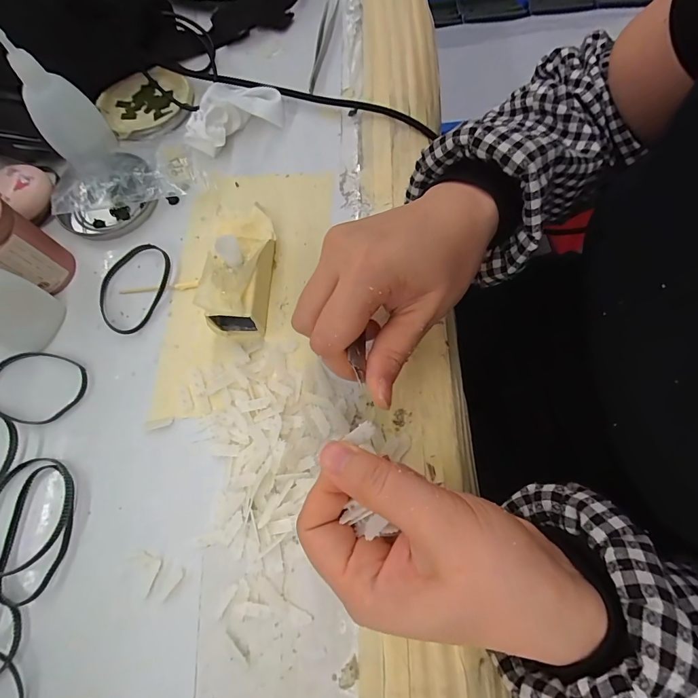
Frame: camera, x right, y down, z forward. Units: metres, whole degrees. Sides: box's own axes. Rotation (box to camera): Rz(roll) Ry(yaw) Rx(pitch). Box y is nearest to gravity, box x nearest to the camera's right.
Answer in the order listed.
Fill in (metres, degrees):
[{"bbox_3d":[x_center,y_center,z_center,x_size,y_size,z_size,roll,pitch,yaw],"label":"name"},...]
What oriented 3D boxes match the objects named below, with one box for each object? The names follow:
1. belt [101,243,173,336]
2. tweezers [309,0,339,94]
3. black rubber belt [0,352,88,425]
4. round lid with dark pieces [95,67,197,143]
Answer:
[{"bbox_3d":[-0.158,-0.047,0.280,0.048,0.009,0.071,18,71,8],"label":"belt"},{"bbox_3d":[-0.024,-0.286,0.359,0.013,0.004,0.119,7,70,5],"label":"tweezers"},{"bbox_3d":[-0.211,0.025,0.257,0.069,0.004,0.048,16,71,8],"label":"black rubber belt"},{"bbox_3d":[-0.176,-0.215,0.340,0.076,0.015,0.077,-1,70,2],"label":"round lid with dark pieces"}]

